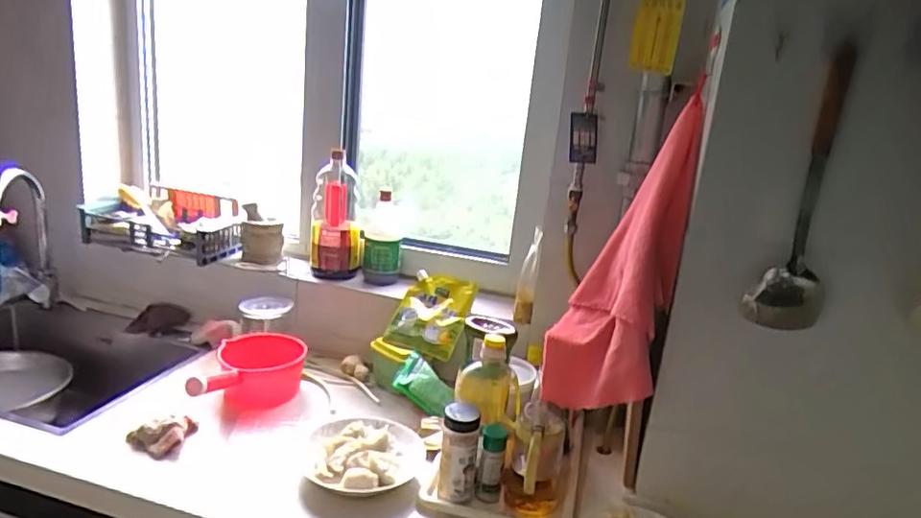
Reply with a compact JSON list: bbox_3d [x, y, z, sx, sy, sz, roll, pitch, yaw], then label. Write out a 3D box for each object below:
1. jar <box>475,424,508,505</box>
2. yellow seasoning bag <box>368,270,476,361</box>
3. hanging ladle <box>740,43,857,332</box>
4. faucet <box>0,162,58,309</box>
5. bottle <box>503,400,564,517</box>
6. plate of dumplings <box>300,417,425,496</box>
[{"bbox_3d":[0.049,0.328,0.979,0.040,0.122,0.042,8,15,5],"label":"jar"},{"bbox_3d":[-0.073,0.132,1.355,0.167,0.249,0.044,21,-26,16],"label":"yellow seasoning bag"},{"bbox_3d":[0.445,-0.079,0.782,0.059,0.354,0.079,-6,19,-39],"label":"hanging ladle"},{"bbox_3d":[-1.071,-0.044,1.477,0.077,0.362,0.290,-5,9,0],"label":"faucet"},{"bbox_3d":[0.115,0.314,0.956,0.084,0.157,0.104,10,15,12],"label":"bottle"},{"bbox_3d":[-0.169,0.335,1.050,0.180,0.057,0.201,10,15,14],"label":"plate of dumplings"}]

